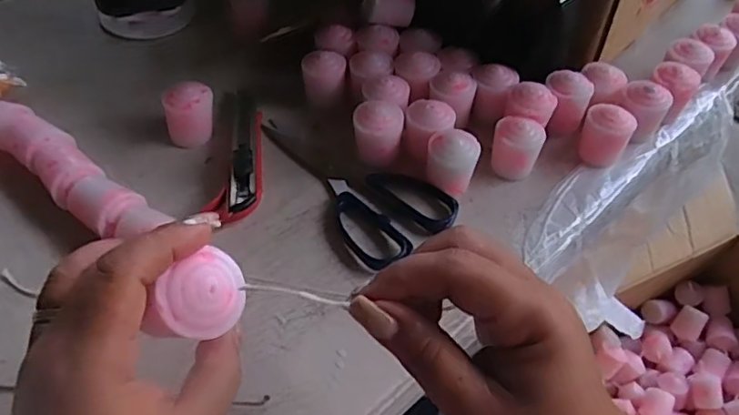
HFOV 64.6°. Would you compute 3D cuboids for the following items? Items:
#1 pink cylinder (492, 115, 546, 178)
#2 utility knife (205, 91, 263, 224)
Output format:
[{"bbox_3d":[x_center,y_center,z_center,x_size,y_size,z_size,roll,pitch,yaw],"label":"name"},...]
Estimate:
[{"bbox_3d":[0.114,-0.048,0.456,0.036,0.040,0.033,1,49,-1],"label":"pink cylinder"},{"bbox_3d":[-0.104,-0.049,0.471,0.037,0.021,0.157,-2,49,-4],"label":"utility knife"}]

